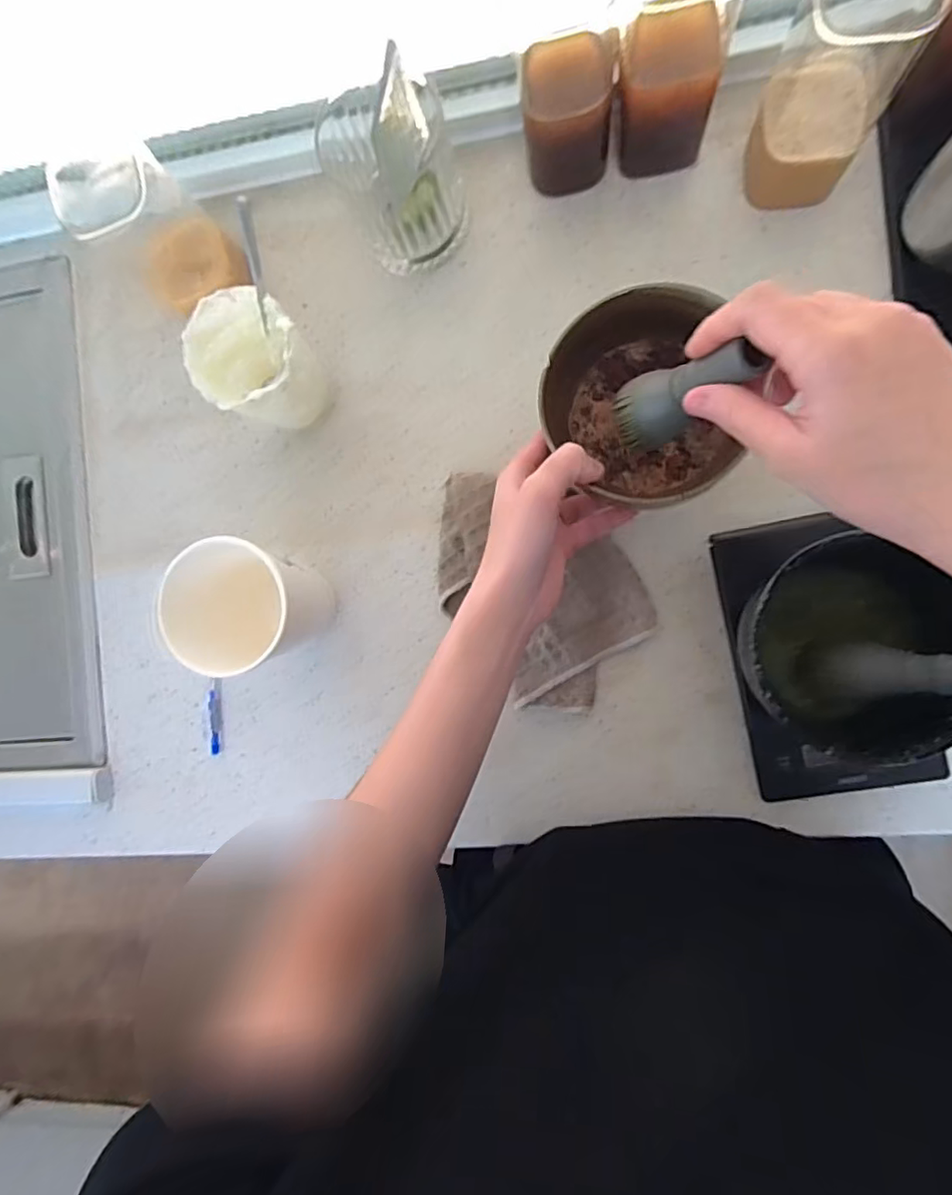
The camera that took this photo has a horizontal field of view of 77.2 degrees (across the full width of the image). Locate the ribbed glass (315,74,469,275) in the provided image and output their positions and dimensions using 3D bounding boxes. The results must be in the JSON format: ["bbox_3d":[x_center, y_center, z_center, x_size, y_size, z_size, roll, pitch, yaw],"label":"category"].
[{"bbox_3d":[-0.054,-0.298,0.424,0.084,0.099,0.084,0,90,9],"label":"ribbed glass"}]

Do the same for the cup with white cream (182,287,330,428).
[{"bbox_3d":[-0.150,-0.165,0.439,0.072,0.100,0.075,0,90,9],"label":"cup with white cream"}]

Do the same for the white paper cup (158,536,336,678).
[{"bbox_3d":[-0.152,0.008,0.430,0.076,0.121,0.086,9,91,9],"label":"white paper cup"}]

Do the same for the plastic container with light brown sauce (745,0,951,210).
[{"bbox_3d":[0.217,-0.306,0.371,0.073,0.115,0.074,22,93,8],"label":"plastic container with light brown sauce"}]

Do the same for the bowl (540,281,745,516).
[{"bbox_3d":[0.096,-0.115,0.363,0.107,0.058,0.112,0,90,9],"label":"bowl"}]

